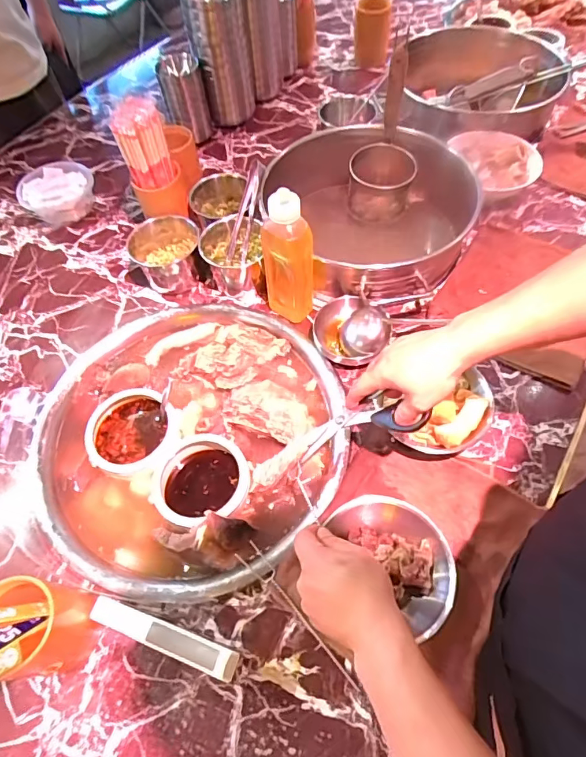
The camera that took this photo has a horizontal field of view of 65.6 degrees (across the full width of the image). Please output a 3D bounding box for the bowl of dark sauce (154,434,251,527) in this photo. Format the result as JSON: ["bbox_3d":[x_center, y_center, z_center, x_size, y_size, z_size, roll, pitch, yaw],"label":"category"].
[{"bbox_3d":[-0.120,0.139,0.614,0.121,0.050,0.118,-1,59,2],"label":"bowl of dark sauce"}]

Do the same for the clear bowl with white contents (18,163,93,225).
[{"bbox_3d":[-0.472,-0.374,0.923,0.141,0.064,0.125,-26,60,-11],"label":"clear bowl with white contents"}]

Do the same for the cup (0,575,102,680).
[{"bbox_3d":[-0.260,0.257,0.473,0.071,0.124,0.078,-2,58,3],"label":"cup"}]

